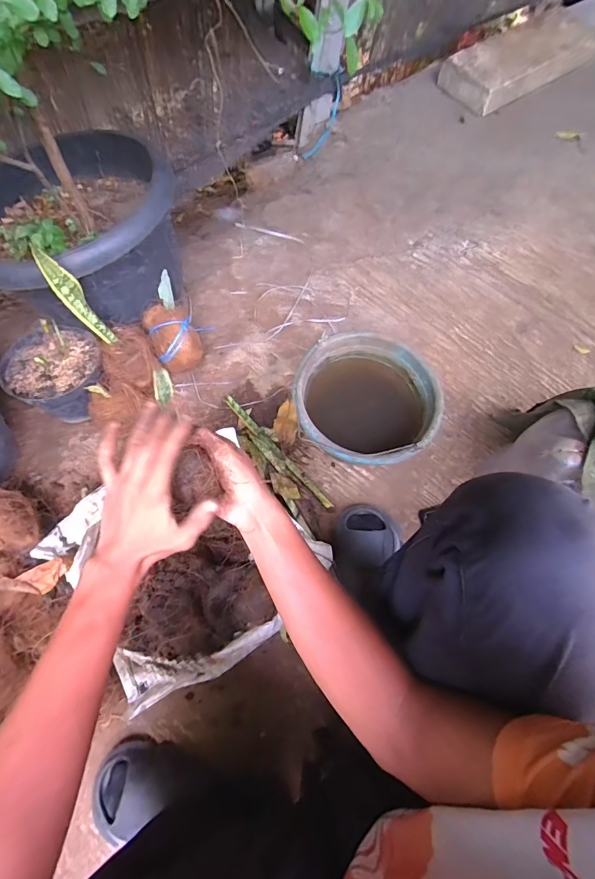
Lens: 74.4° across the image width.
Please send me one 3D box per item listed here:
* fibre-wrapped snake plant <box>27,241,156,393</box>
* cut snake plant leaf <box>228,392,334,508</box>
[{"bbox_3d":[-0.316,-0.191,0.670,0.096,0.268,0.092,-32,74,-16],"label":"fibre-wrapped snake plant"},{"bbox_3d":[-0.048,0.026,0.774,0.038,0.026,0.301,-39,73,-16],"label":"cut snake plant leaf"}]

